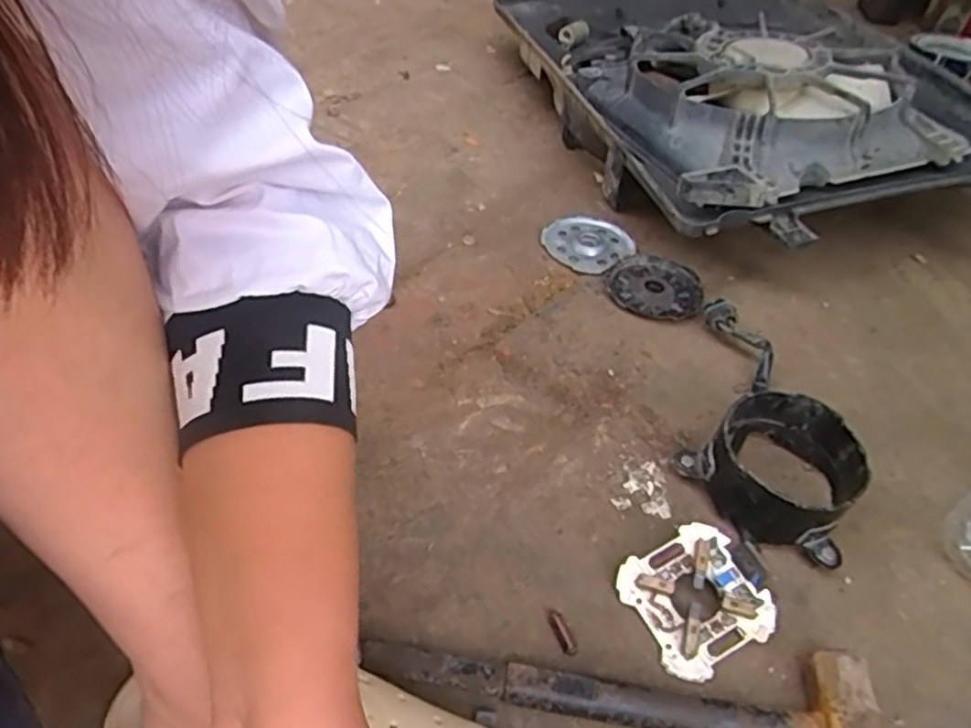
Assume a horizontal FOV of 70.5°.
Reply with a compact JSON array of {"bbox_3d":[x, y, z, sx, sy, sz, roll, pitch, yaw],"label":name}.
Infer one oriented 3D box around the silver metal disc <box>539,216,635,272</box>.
[{"bbox_3d":[0.120,-0.144,0.812,0.097,0.010,0.101,2,46,-2],"label":"silver metal disc"}]

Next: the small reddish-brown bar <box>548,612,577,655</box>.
[{"bbox_3d":[0.053,0.183,0.468,0.010,0.009,0.031,-14,49,-17],"label":"small reddish-brown bar"}]

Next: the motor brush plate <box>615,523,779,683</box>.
[{"bbox_3d":[0.152,0.163,0.487,0.095,0.016,0.087,-28,59,-9],"label":"motor brush plate"}]

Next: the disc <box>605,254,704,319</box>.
[{"bbox_3d":[0.183,-0.082,0.746,0.101,0.013,0.097,2,46,-2],"label":"disc"}]

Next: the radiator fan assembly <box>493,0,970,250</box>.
[{"bbox_3d":[0.349,-0.417,0.976,0.553,0.134,0.728,-9,47,-15],"label":"radiator fan assembly"}]

